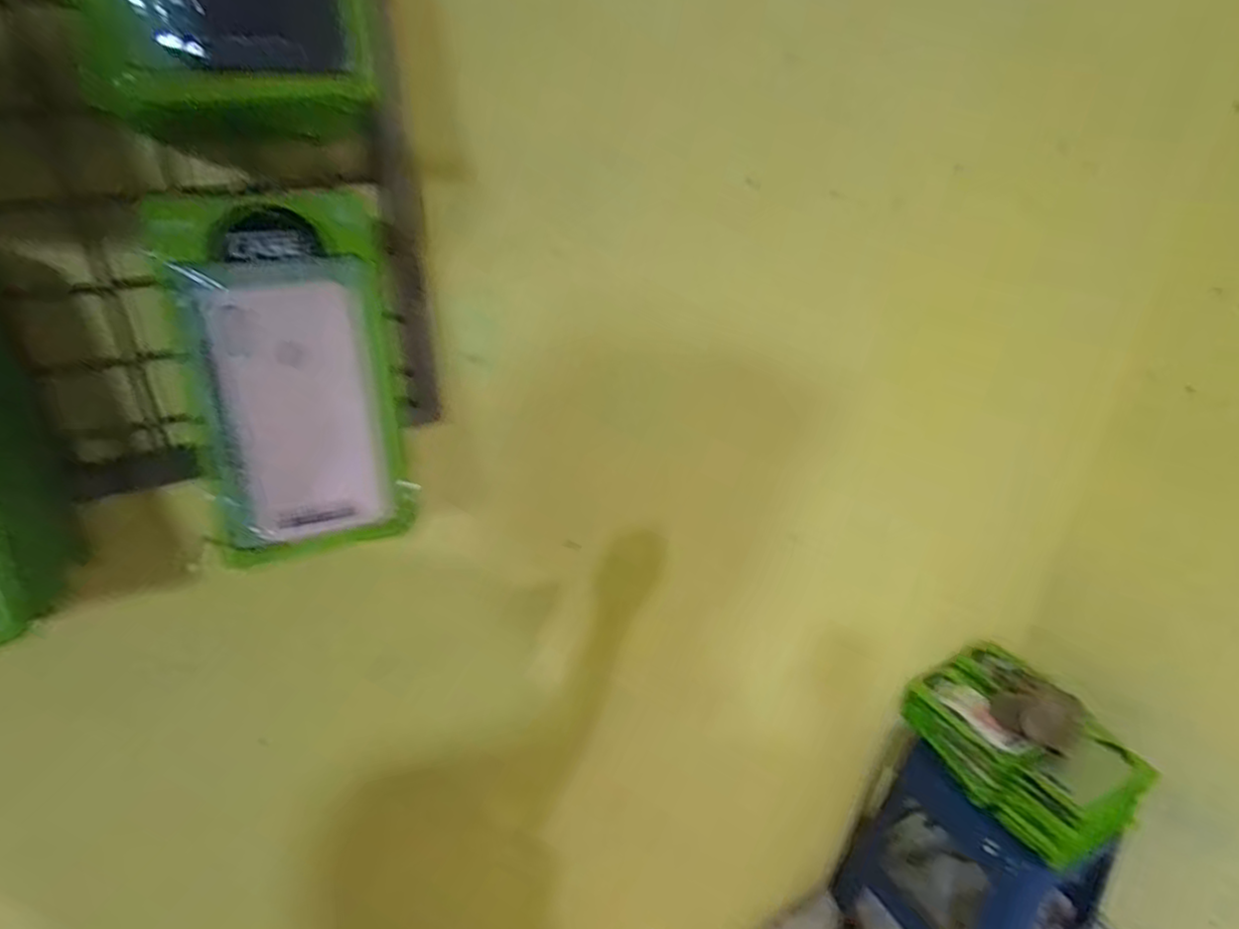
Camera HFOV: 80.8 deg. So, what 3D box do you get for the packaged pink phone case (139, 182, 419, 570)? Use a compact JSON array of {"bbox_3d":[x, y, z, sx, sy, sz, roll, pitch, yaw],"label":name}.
[{"bbox_3d":[-0.195,-0.049,0.434,0.120,0.215,0.029,-10,14,-11],"label":"packaged pink phone case"}]

